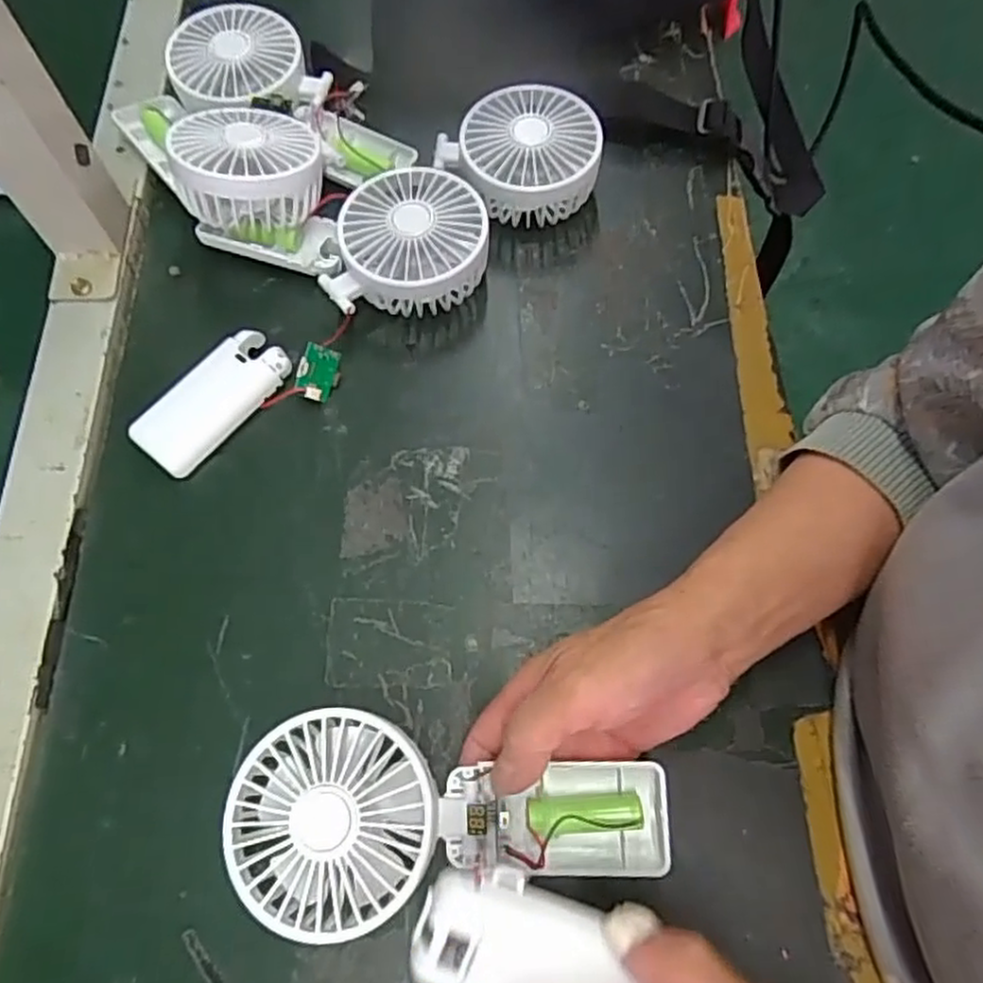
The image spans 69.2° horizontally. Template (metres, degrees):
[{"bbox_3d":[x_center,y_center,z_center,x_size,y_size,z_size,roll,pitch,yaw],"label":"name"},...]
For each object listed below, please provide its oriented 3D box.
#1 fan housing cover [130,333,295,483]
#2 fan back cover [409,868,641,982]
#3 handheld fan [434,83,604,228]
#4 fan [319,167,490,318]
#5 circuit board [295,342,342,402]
[{"bbox_3d":[-0.162,-0.054,0.413,0.044,0.018,0.093,43,73,14],"label":"fan housing cover"},{"bbox_3d":[0.018,0.162,0.244,0.088,0.014,0.044,13,86,0],"label":"fan back cover"},{"bbox_3d":[0.021,-0.210,0.455,0.087,0.047,0.083,-28,71,-12],"label":"handheld fan"},{"bbox_3d":[-0.049,-0.147,0.434,0.094,0.047,0.089,7,68,1],"label":"fan"},{"bbox_3d":[-0.100,-0.069,0.415,0.025,0.006,0.031,12,94,-33],"label":"circuit board"}]

